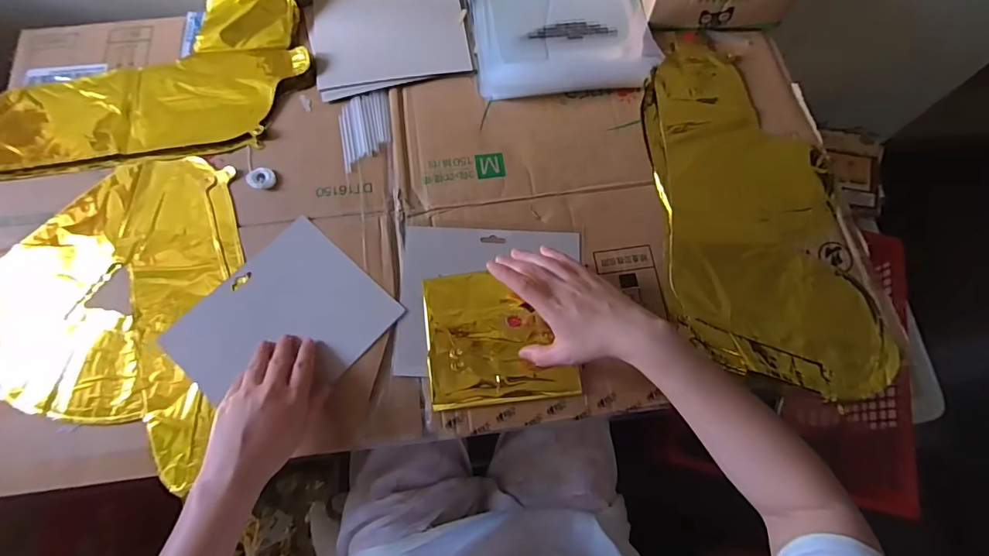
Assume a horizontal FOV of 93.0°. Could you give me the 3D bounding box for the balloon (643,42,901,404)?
[{"bbox_3d":[0.289,-0.083,0.545,0.211,0.015,0.433,-7,71,-3],"label":"balloon"}]

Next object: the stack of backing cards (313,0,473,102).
[{"bbox_3d":[-0.134,-0.315,0.607,0.192,0.017,0.167,-11,74,-5],"label":"stack of backing cards"}]

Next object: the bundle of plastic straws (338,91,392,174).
[{"bbox_3d":[-0.155,-0.180,0.565,0.060,0.004,0.100,-10,72,-4],"label":"bundle of plastic straws"}]

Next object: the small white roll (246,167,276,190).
[{"bbox_3d":[-0.267,-0.114,0.538,0.031,0.007,0.026,10,71,3],"label":"small white roll"}]

